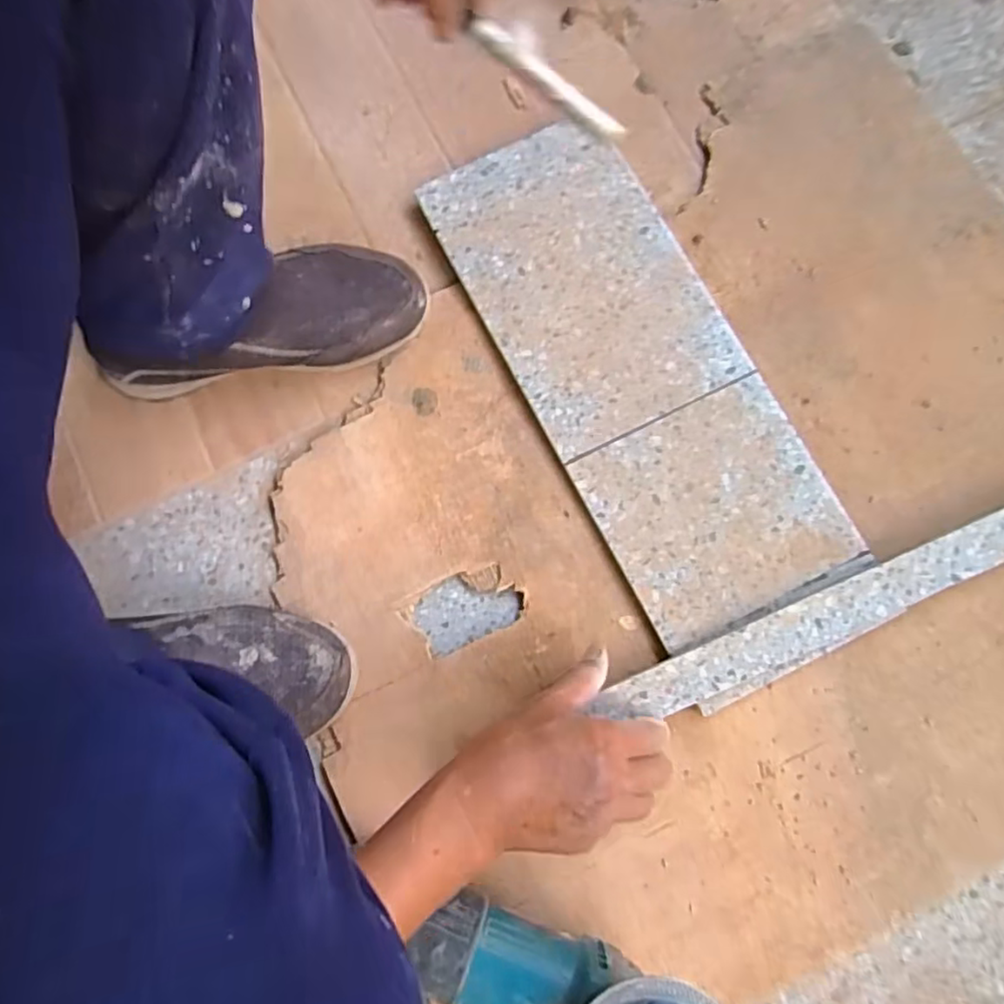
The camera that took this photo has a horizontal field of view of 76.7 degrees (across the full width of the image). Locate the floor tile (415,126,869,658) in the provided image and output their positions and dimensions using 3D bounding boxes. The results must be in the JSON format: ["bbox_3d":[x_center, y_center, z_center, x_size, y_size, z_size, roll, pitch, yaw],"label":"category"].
[{"bbox_3d":[0.102,-0.115,0.522,0.172,0.016,0.435,-27,79,-5],"label":"floor tile"}]

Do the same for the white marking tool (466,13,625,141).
[{"bbox_3d":[0.030,-0.279,0.419,0.120,0.013,0.014,38,81,-1],"label":"white marking tool"}]

